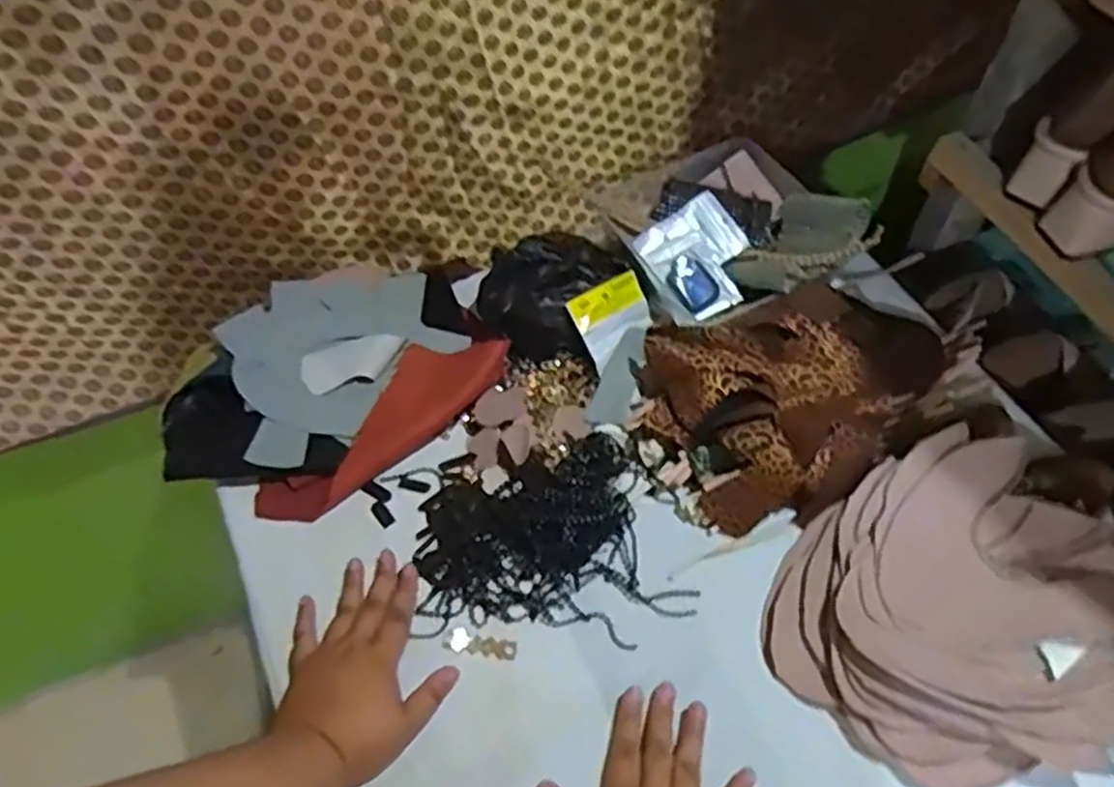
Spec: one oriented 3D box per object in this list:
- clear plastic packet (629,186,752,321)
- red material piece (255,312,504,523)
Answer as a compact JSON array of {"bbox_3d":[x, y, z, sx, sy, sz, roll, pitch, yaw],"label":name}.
[{"bbox_3d":[0.142,-0.133,0.742,0.094,0.011,0.107,-36,86,-4],"label":"clear plastic packet"},{"bbox_3d":[-0.165,0.021,0.693,0.257,0.040,0.089,-35,62,-17],"label":"red material piece"}]

